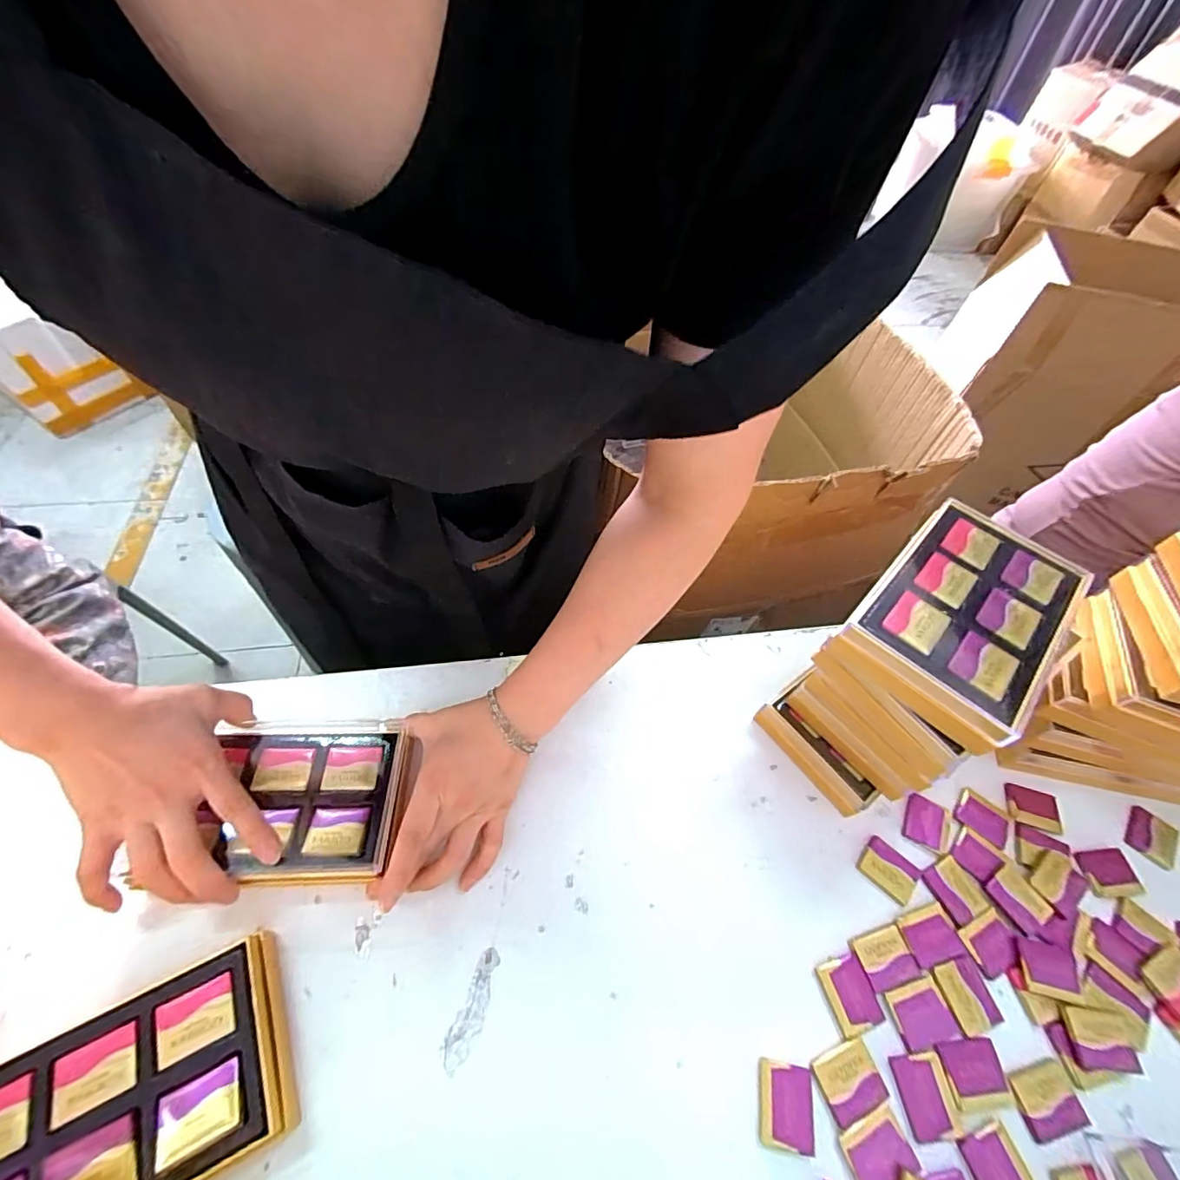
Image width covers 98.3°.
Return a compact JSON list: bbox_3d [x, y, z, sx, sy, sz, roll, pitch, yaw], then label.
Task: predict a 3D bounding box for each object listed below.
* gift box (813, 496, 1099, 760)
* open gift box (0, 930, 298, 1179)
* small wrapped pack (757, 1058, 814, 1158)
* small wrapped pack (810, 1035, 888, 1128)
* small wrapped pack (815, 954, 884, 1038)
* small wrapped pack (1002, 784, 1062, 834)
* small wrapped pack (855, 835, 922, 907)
[{"bbox_3d":[0.253,0.014,0.348,0.179,0.032,0.104,-37,64,-27],"label":"gift box"},{"bbox_3d":[-0.262,0.291,0.284,0.166,0.034,0.101,-23,58,-20],"label":"open gift box"},{"bbox_3d":[0.120,0.316,0.313,0.033,0.006,0.039,12,53,4],"label":"small wrapped pack"},{"bbox_3d":[0.164,0.308,0.320,0.037,0.004,0.031,-16,56,-16],"label":"small wrapped pack"},{"bbox_3d":[0.177,0.274,0.346,0.035,0.005,0.039,-10,55,-12],"label":"small wrapped pack"},{"bbox_3d":[0.371,0.181,0.424,0.040,0.004,0.031,14,53,6],"label":"small wrapped pack"},{"bbox_3d":[0.229,0.214,0.391,0.041,0.006,0.033,35,58,20],"label":"small wrapped pack"}]

